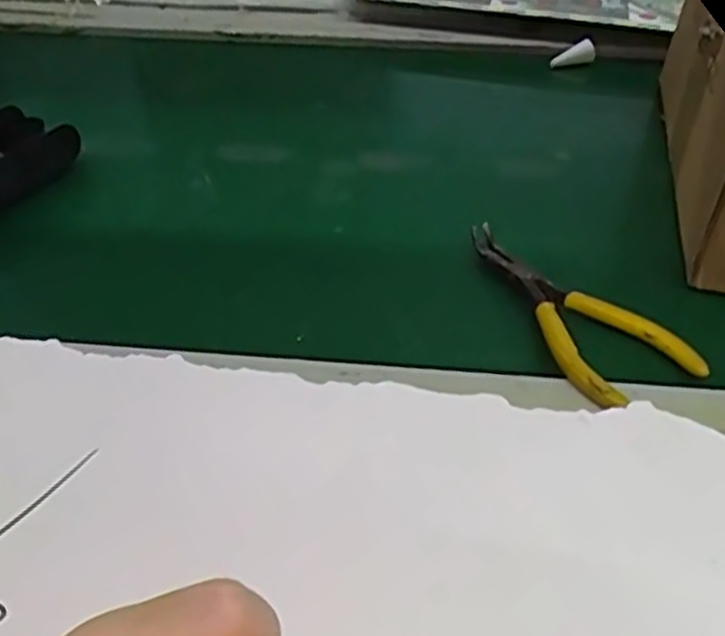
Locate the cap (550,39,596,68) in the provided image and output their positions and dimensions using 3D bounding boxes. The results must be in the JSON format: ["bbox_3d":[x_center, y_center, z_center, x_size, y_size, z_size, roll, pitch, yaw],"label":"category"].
[{"bbox_3d":[0.142,-0.176,0.510,0.030,0.011,0.011,-19,44,4],"label":"cap"}]

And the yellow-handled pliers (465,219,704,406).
[{"bbox_3d":[0.085,-0.007,0.325,0.055,0.011,0.115,-21,48,-21],"label":"yellow-handled pliers"}]

